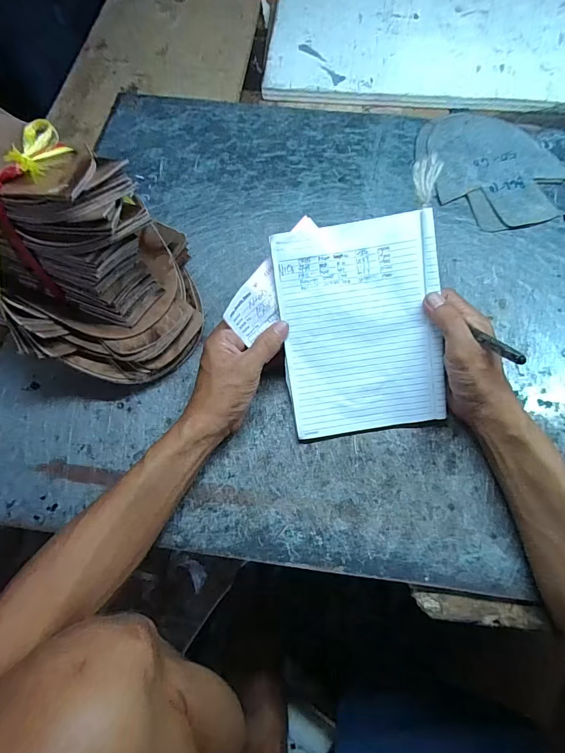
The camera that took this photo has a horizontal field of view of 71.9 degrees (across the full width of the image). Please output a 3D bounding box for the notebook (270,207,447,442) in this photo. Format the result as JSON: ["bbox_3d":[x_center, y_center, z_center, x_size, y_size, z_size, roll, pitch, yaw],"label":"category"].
[{"bbox_3d":[0.074,-0.044,0.372,0.145,0.011,0.197,-7,99,5],"label":"notebook"}]

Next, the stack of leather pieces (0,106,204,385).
[{"bbox_3d":[-0.182,-0.108,0.365,0.177,0.184,0.197,-23,69,-9],"label":"stack of leather pieces"}]

